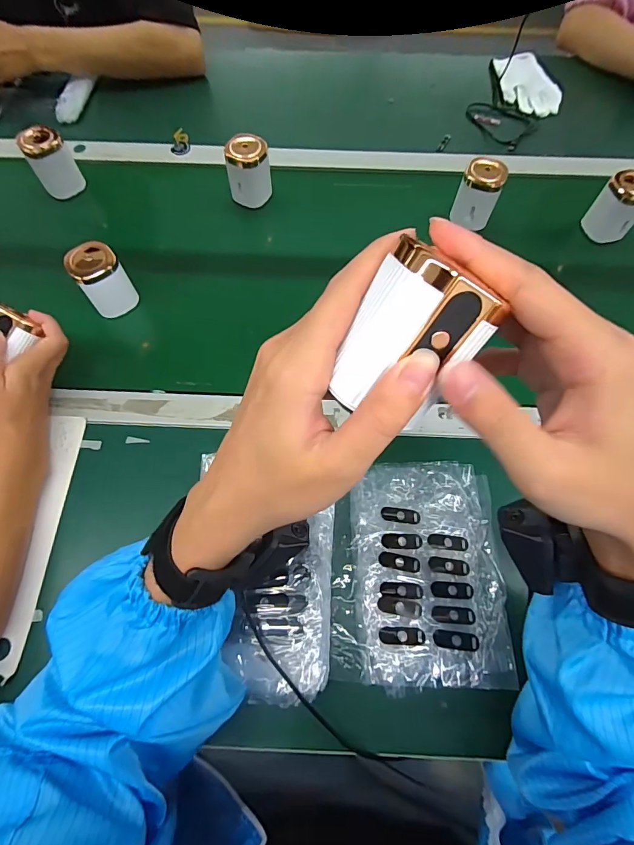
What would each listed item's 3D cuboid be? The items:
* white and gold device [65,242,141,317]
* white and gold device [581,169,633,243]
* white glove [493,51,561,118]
[{"bbox_3d":[-0.267,-0.180,0.508,0.053,0.087,0.048,-34,71,-13],"label":"white and gold device"},{"bbox_3d":[0.419,-0.299,0.569,0.061,0.075,0.049,36,72,14],"label":"white and gold device"},{"bbox_3d":[0.375,-0.608,0.731,0.094,0.017,0.151,-5,67,-2],"label":"white glove"}]

